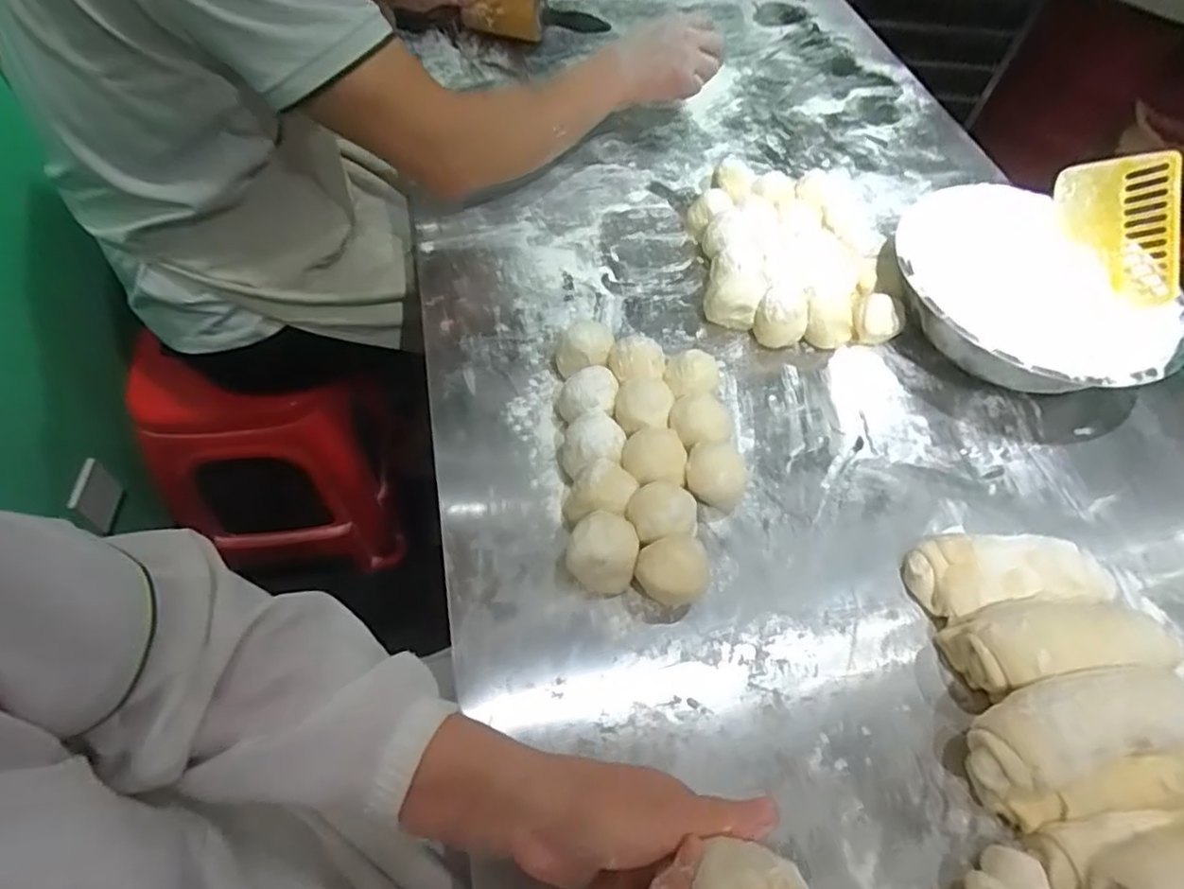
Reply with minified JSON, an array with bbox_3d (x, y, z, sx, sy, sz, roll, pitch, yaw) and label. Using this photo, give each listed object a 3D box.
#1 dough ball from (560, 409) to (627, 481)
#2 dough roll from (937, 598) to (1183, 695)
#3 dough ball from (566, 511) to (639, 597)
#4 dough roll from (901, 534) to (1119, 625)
[{"bbox_3d":[-0.001,0.005,0.551,0.054,0.049,0.049,-18,59,-16],"label":"dough ball"},{"bbox_3d":[0.341,0.143,0.473,0.132,0.063,0.062,-3,56,-7],"label":"dough roll"},{"bbox_3d":[0.009,0.082,0.495,0.051,0.052,0.052,2,56,-3],"label":"dough ball"},{"bbox_3d":[0.331,0.104,0.519,0.147,0.038,0.064,-4,56,-7],"label":"dough roll"}]

